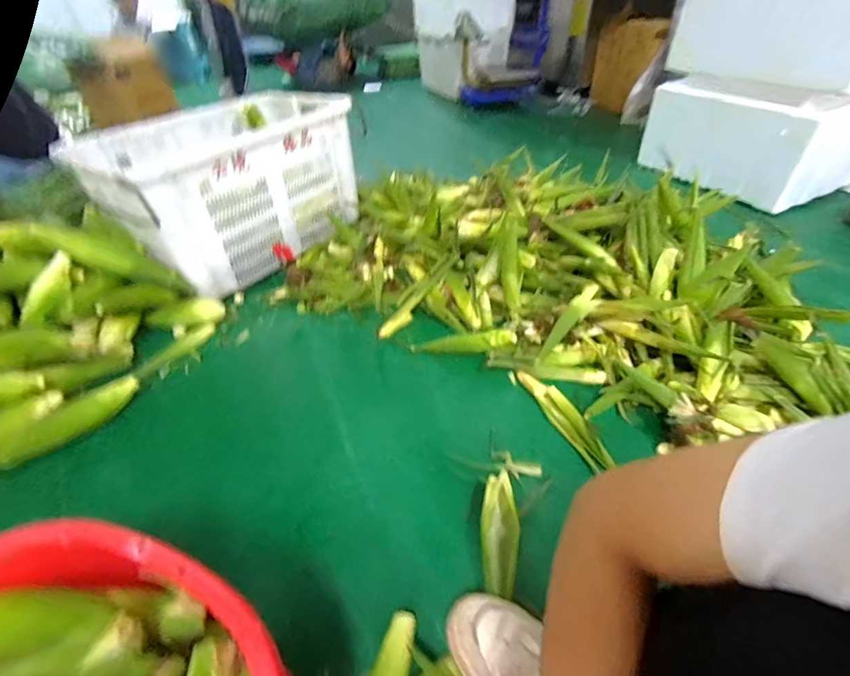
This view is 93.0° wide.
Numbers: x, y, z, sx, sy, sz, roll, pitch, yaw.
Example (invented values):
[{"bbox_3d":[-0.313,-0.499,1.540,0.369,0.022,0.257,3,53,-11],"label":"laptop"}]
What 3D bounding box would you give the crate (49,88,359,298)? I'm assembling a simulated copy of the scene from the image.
[{"bbox_3d":[-0.559,-0.437,1.168,0.455,0.329,0.637,26,49,29],"label":"crate"}]

